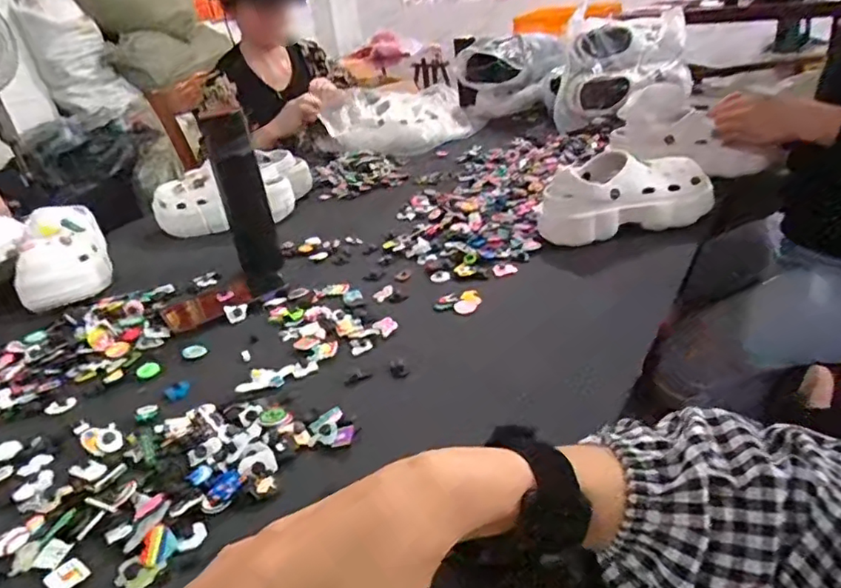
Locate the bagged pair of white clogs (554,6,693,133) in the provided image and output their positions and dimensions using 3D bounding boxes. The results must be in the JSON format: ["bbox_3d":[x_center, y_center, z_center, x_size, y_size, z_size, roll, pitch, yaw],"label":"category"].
[{"bbox_3d":[0.457,-0.500,1.314,0.287,0.209,0.145,-1,29,13],"label":"bagged pair of white clogs"}]

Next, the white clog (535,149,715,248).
[{"bbox_3d":[0.293,-0.151,0.851,0.253,0.100,0.114,-11,29,-5],"label":"white clog"}]

